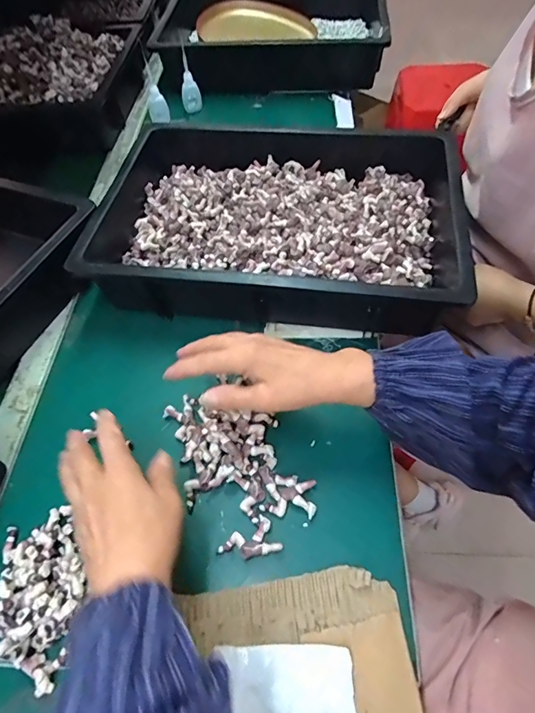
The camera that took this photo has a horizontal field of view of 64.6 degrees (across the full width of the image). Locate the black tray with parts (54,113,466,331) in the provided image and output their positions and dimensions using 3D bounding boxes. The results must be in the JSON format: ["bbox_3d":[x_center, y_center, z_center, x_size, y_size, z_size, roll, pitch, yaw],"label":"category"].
[{"bbox_3d":[0.007,-0.187,0.572,0.469,0.088,0.321,5,57,8],"label":"black tray with parts"}]

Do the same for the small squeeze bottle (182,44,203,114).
[{"bbox_3d":[-0.149,-0.518,0.799,0.036,0.099,0.031,-16,57,-6],"label":"small squeeze bottle"}]

